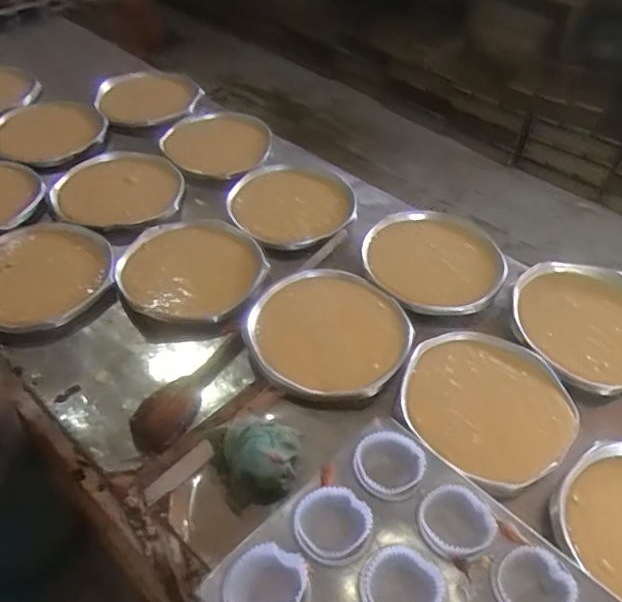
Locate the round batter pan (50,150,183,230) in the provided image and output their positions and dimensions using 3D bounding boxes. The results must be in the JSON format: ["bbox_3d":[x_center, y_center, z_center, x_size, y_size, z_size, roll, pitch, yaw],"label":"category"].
[{"bbox_3d":[-0.309,-0.182,0.932,0.198,0.048,0.209,-1,47,-5],"label":"round batter pan"}]

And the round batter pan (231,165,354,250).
[{"bbox_3d":[-0.031,-0.156,0.920,0.187,0.036,0.210,-4,47,-8],"label":"round batter pan"}]

